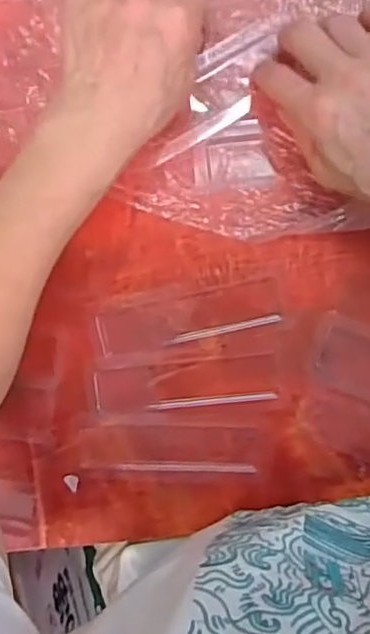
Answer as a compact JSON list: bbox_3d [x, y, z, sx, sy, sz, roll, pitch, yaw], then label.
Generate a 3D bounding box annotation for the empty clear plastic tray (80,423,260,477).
[{"bbox_3d":[-0.011,0.093,0.461,0.122,0.008,0.036,1,95,3],"label":"empty clear plastic tray"}]

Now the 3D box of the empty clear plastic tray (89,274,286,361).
[{"bbox_3d":[0.002,0.001,0.448,0.128,0.010,0.038,-13,94,4],"label":"empty clear plastic tray"}]

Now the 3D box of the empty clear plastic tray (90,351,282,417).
[{"bbox_3d":[0.000,0.046,0.449,0.126,0.010,0.036,-5,95,3],"label":"empty clear plastic tray"}]

